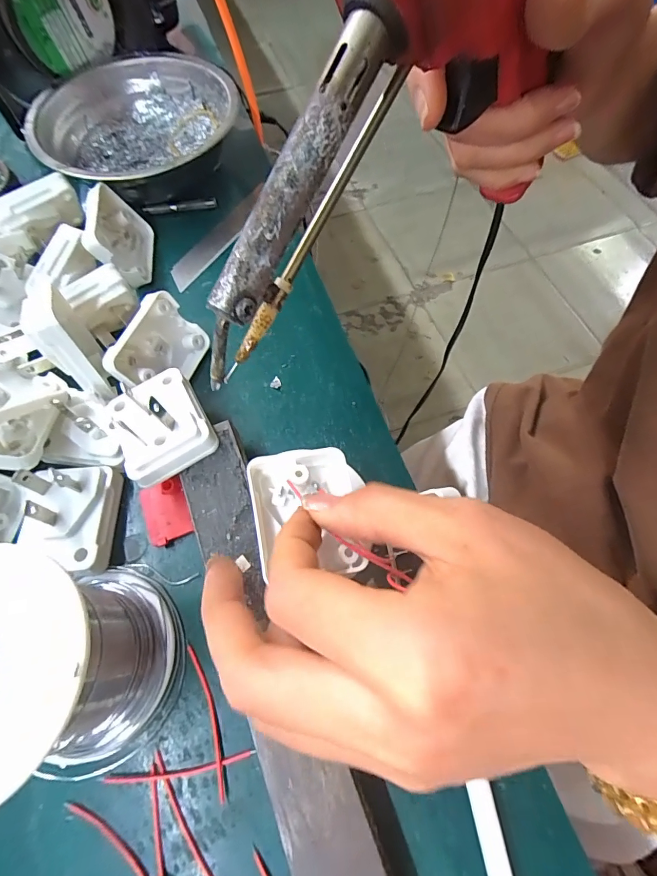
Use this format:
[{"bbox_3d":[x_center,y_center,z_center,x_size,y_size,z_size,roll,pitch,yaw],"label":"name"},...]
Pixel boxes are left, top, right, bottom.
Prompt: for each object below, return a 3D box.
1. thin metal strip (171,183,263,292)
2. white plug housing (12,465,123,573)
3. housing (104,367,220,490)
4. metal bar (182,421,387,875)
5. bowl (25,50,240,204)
[{"bbox_3d":[-0.068,-0.133,0.261,0.021,0.004,0.097,29,70,13],"label":"thin metal strip"},{"bbox_3d":[-0.115,0.035,0.178,0.039,0.021,0.045,-5,67,-1],"label":"white plug housing"},{"bbox_3d":[-0.075,-0.008,0.178,0.038,0.020,0.049,-31,59,-11],"label":"housing"},{"bbox_3d":[-0.020,0.082,0.155,0.027,0.022,0.181,-21,68,-8],"label":"metal bar"},{"bbox_3d":[-0.121,-0.202,0.272,0.125,0.035,0.143,-40,72,-15],"label":"bowl"}]

